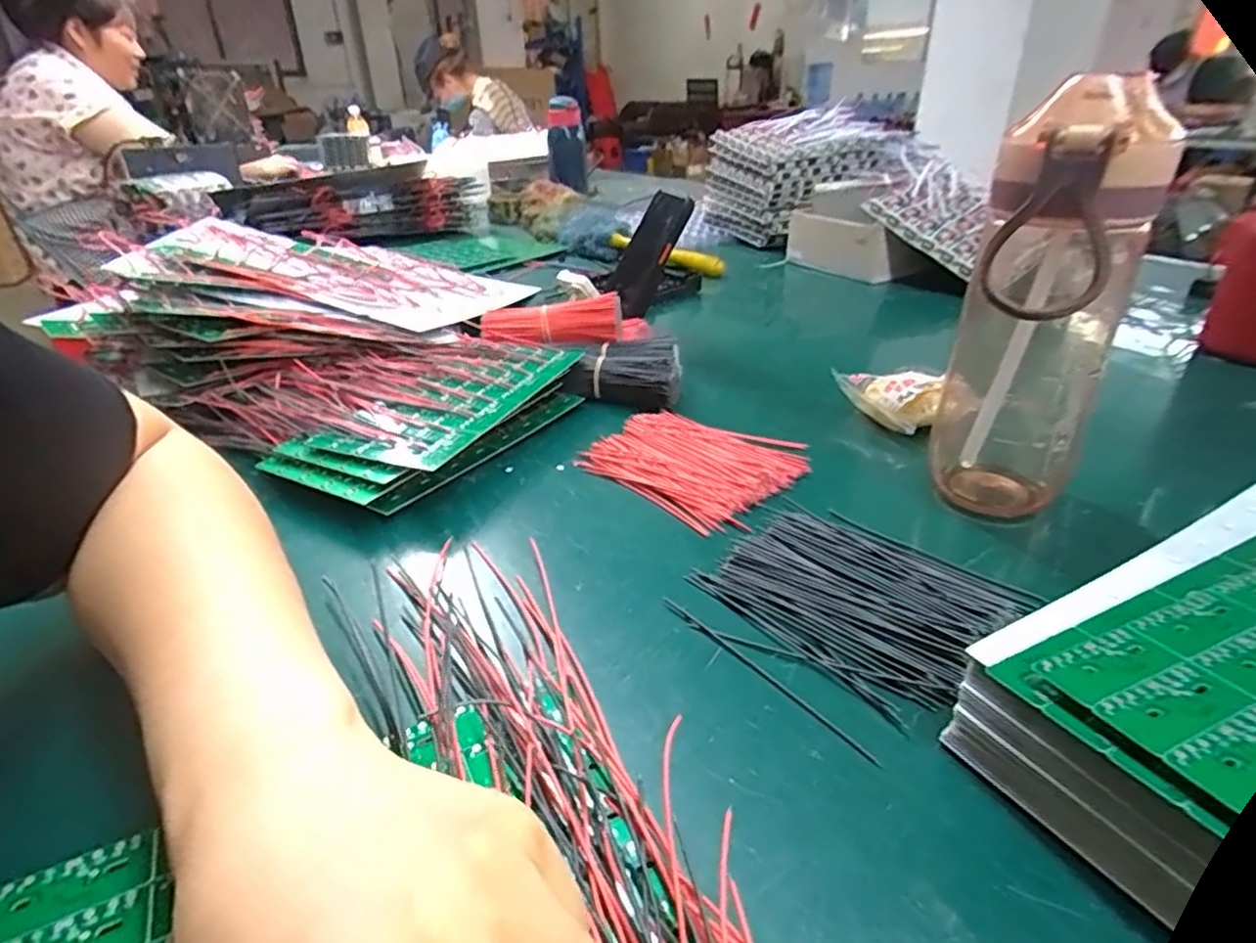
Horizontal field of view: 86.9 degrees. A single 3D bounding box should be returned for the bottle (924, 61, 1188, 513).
[{"bbox_3d":[0.205,-0.073,0.335,0.069,0.208,0.073,21,38,34],"label":"bottle"}]

